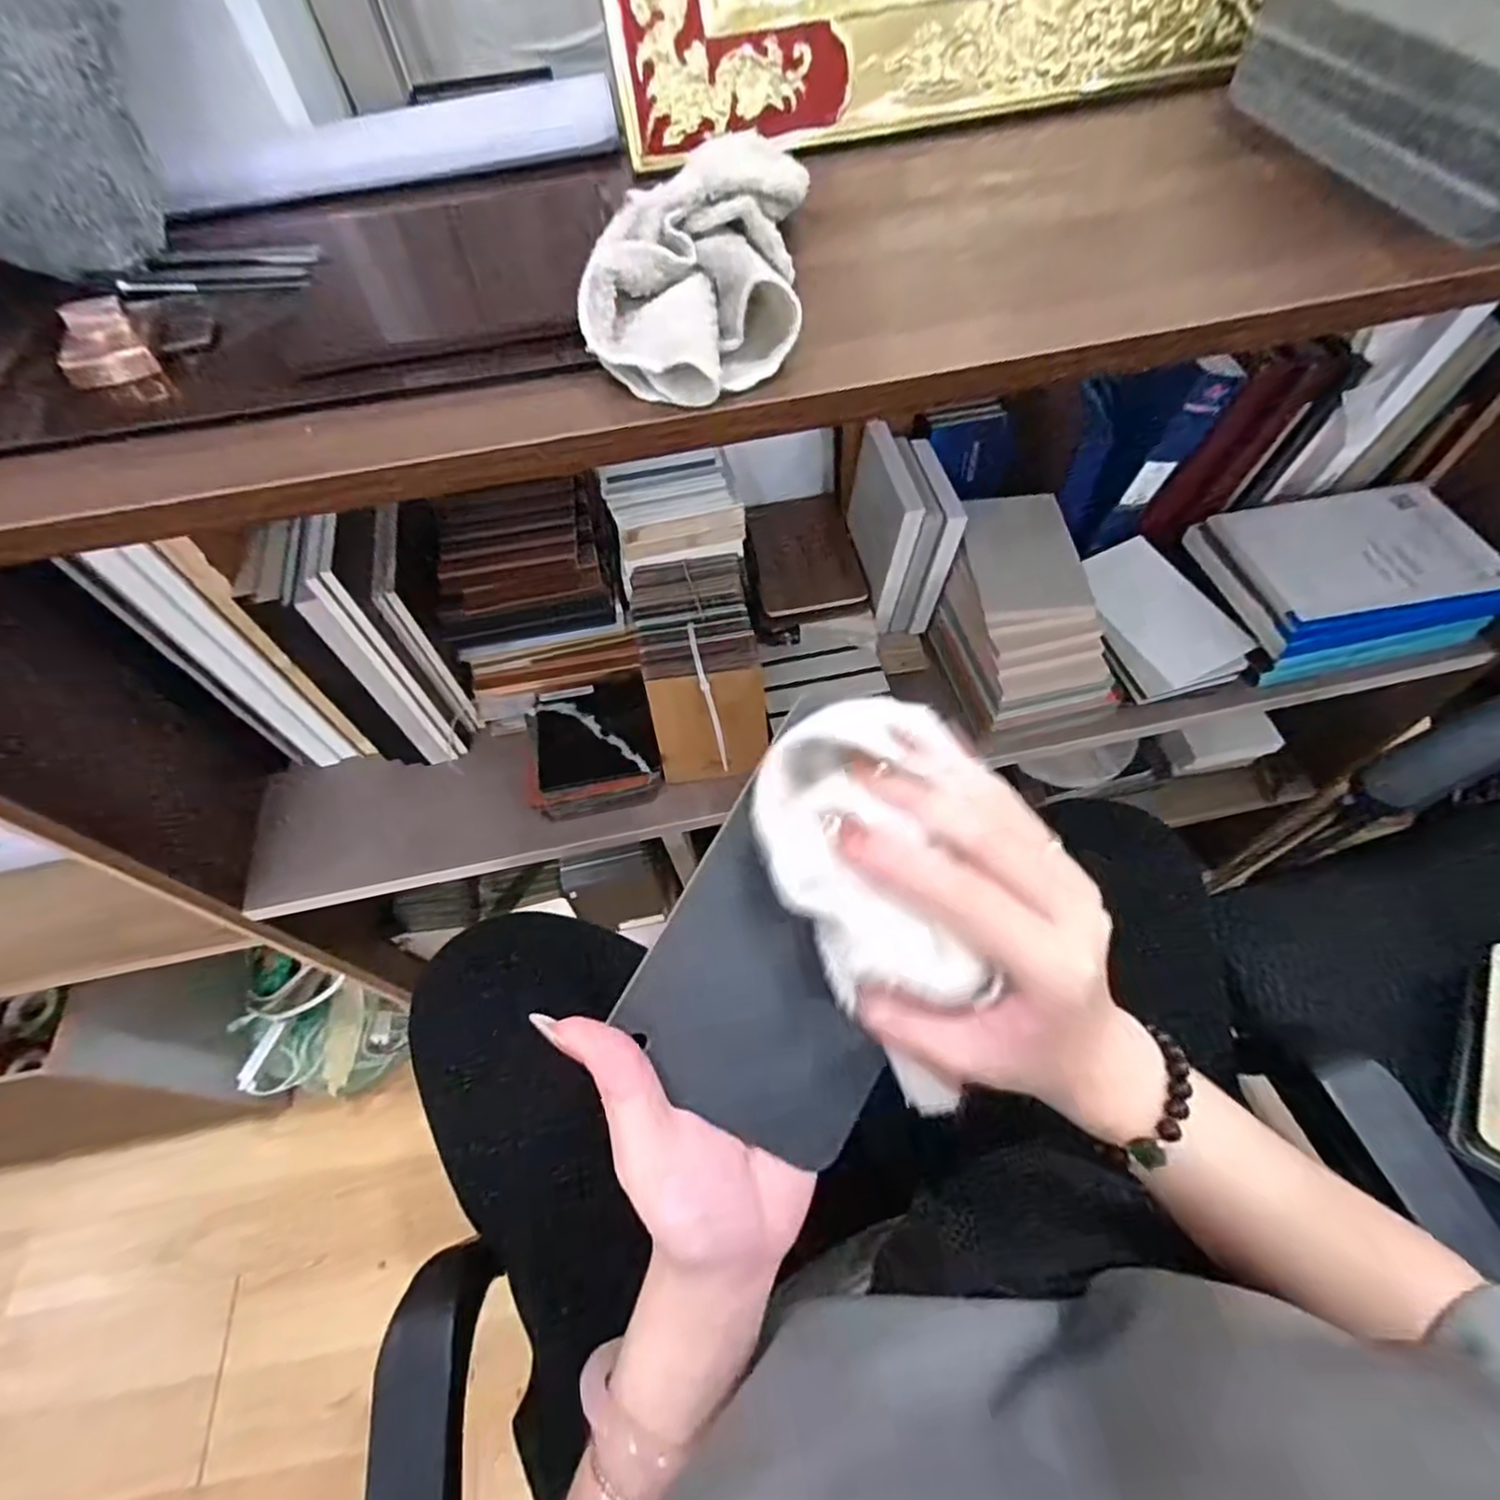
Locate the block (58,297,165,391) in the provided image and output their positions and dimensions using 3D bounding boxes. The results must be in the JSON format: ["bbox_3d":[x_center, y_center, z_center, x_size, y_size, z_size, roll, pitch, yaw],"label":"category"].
[{"bbox_3d":[-0.299,-0.187,0.319,0.035,0.026,0.023,-27,60,-12],"label":"block"}]

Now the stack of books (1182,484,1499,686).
[{"bbox_3d":[0.519,-0.151,0.608,0.206,0.063,0.159,-12,58,-3],"label":"stack of books"}]

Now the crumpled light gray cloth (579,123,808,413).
[{"bbox_3d":[-0.018,-0.225,0.312,0.088,0.042,0.170,4,58,7],"label":"crumpled light gray cloth"}]

